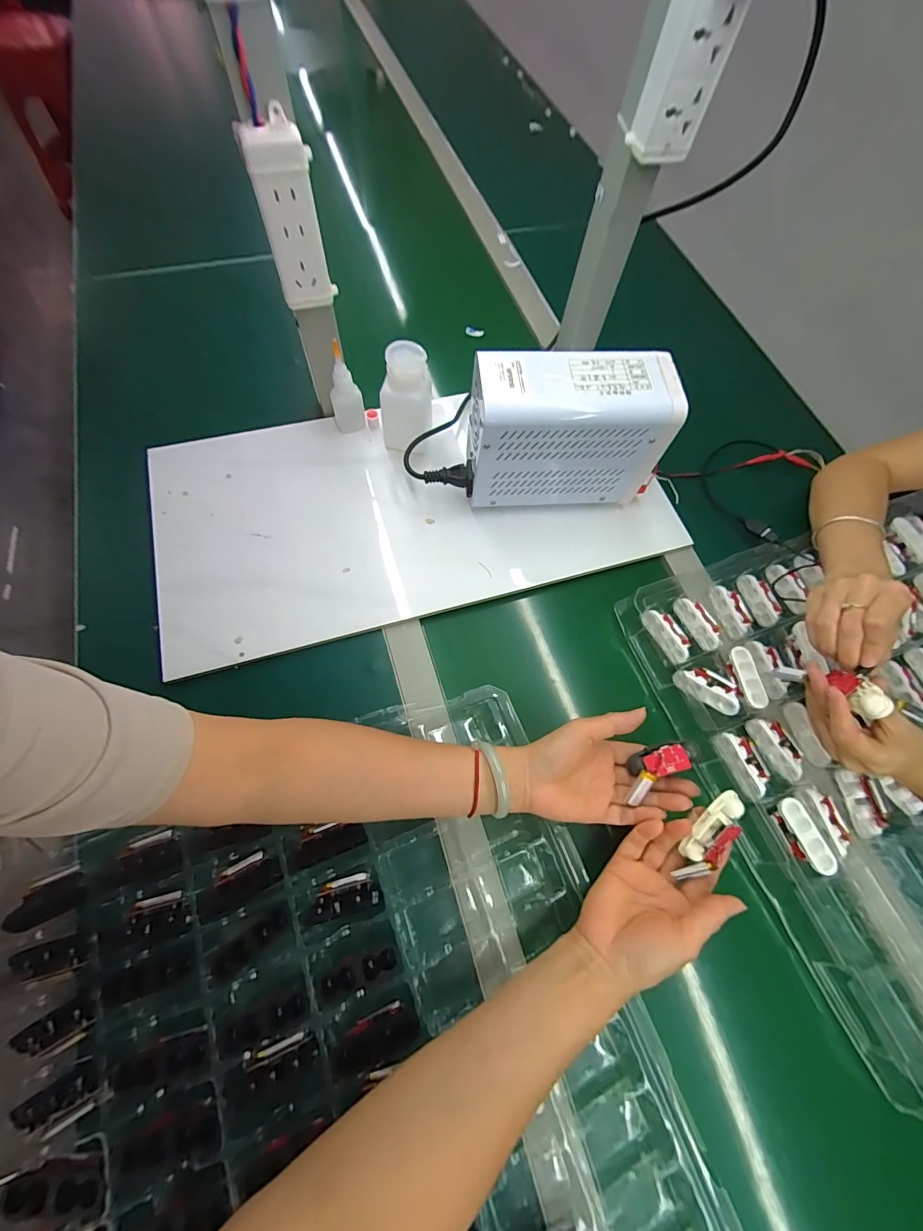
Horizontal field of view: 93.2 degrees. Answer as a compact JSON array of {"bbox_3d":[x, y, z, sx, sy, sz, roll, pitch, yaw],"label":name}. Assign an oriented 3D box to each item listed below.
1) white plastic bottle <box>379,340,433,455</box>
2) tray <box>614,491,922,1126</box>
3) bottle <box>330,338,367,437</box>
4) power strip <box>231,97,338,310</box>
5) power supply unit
[{"bbox_3d":[-0.063,-0.246,0.505,0.059,0.110,0.047,13,67,2],"label":"white plastic bottle"},{"bbox_3d":[0.481,0.118,0.462,0.491,0.037,0.480,-16,69,-10],"label":"tray"},{"bbox_3d":[-0.139,-0.263,0.515,0.034,0.103,0.027,-40,74,-18],"label":"bottle"},{"bbox_3d":[-0.141,-0.326,0.366,0.047,0.125,0.023,-13,68,-9],"label":"power strip"},{"bbox_3d":[0.110,-0.193,0.477,0.201,0.150,0.086,-2,67,-4],"label":"power supply unit"}]

